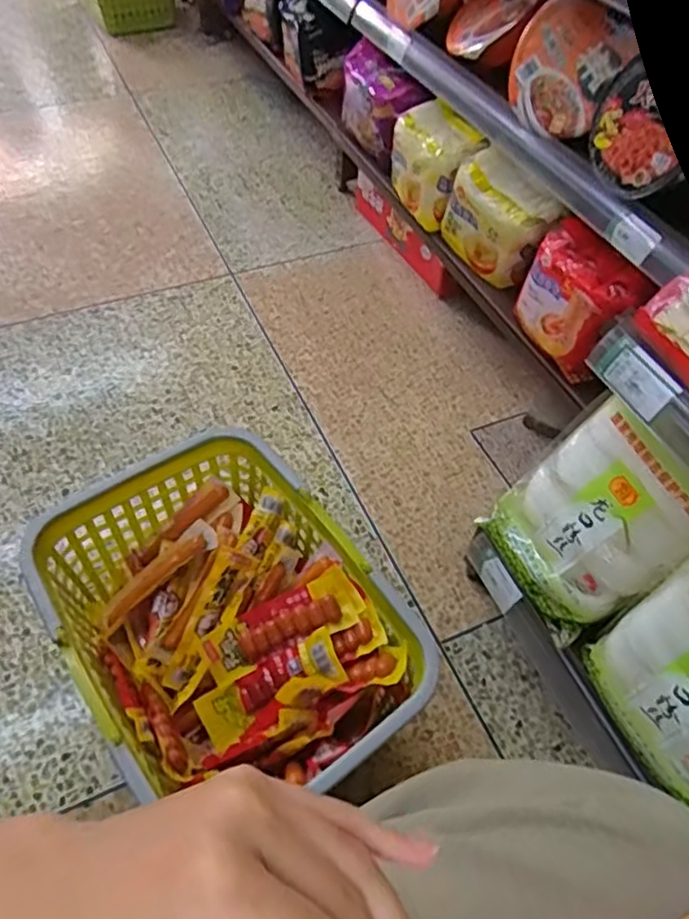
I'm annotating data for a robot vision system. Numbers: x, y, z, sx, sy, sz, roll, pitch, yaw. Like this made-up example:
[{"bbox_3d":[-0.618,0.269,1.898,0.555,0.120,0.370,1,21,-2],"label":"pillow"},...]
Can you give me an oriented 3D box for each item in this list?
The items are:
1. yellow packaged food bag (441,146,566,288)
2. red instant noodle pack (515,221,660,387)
[{"bbox_3d":[0.240,-0.376,1.024,0.066,0.162,0.183,-23,58,-20],"label":"yellow packaged food bag"},{"bbox_3d":[0.330,-0.227,0.916,0.094,0.145,0.188,-20,57,-18],"label":"red instant noodle pack"}]

